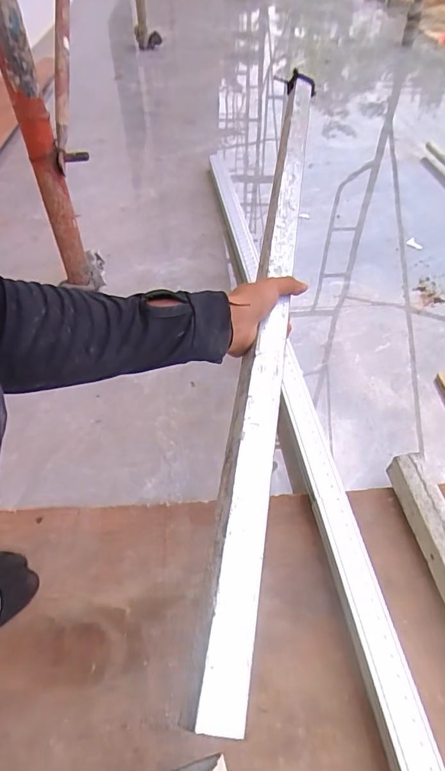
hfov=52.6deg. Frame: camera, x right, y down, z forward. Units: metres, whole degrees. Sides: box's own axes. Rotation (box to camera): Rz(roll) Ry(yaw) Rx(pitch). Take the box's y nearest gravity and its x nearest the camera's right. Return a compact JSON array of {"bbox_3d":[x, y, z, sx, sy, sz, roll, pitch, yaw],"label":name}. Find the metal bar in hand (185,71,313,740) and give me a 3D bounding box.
[{"bbox_3d":[0.069,-0.164,0.555,0.038,0.021,0.939,6,54,7],"label":"metal bar in hand"}]

